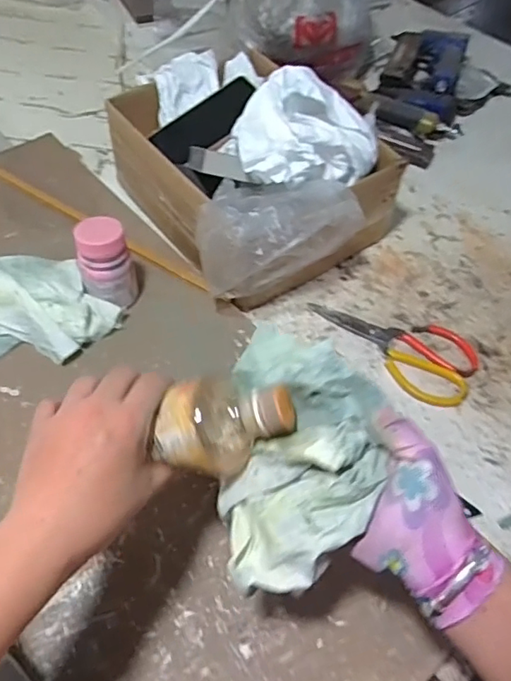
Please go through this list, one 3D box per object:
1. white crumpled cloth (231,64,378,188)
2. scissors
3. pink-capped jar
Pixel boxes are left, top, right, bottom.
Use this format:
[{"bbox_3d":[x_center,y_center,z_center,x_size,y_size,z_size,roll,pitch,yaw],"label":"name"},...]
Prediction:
[{"bbox_3d":[0.047,-0.230,0.618,0.172,0.096,0.114,-26,61,-21],"label":"white crumpled cloth"},{"bbox_3d":[0.161,-0.004,0.629,0.193,0.017,0.095,37,59,20],"label":"scissors"},{"bbox_3d":[-0.161,-0.080,0.596,0.057,0.097,0.056,2,54,-3],"label":"pink-capped jar"}]

